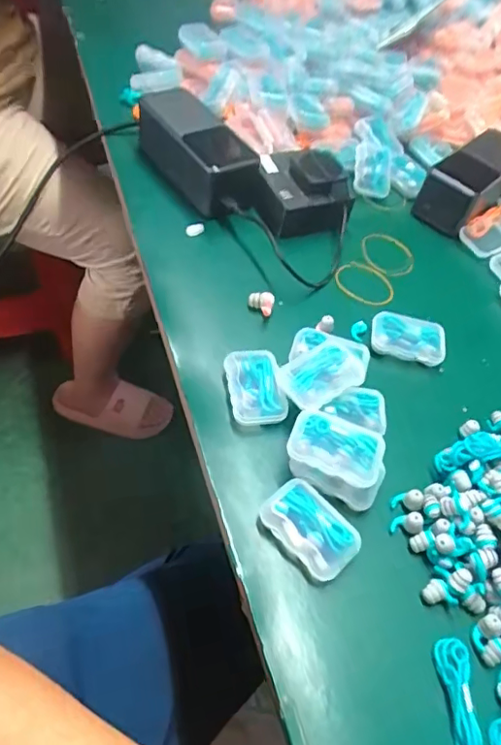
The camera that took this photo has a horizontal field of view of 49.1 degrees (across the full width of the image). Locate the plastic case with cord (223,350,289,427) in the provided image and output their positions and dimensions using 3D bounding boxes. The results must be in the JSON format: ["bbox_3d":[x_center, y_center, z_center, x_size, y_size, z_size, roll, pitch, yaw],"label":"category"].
[{"bbox_3d":[0.003,0.009,0.367,0.036,0.016,0.053,-3,54,-13],"label":"plastic case with cord"}]

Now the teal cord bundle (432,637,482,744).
[{"bbox_3d":[0.103,0.161,0.273,0.015,0.006,0.051,8,52,-4],"label":"teal cord bundle"}]

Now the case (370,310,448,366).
[{"bbox_3d":[0.118,-0.026,0.413,0.055,0.011,0.037,16,52,2],"label":"case"}]

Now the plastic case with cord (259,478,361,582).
[{"bbox_3d":[0.034,0.088,0.313,0.054,0.013,0.034,41,57,20],"label":"plastic case with cord"}]

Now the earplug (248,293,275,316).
[{"bbox_3d":[0.008,-0.052,0.411,0.019,0.011,0.015,4,52,-7],"label":"earplug"}]

